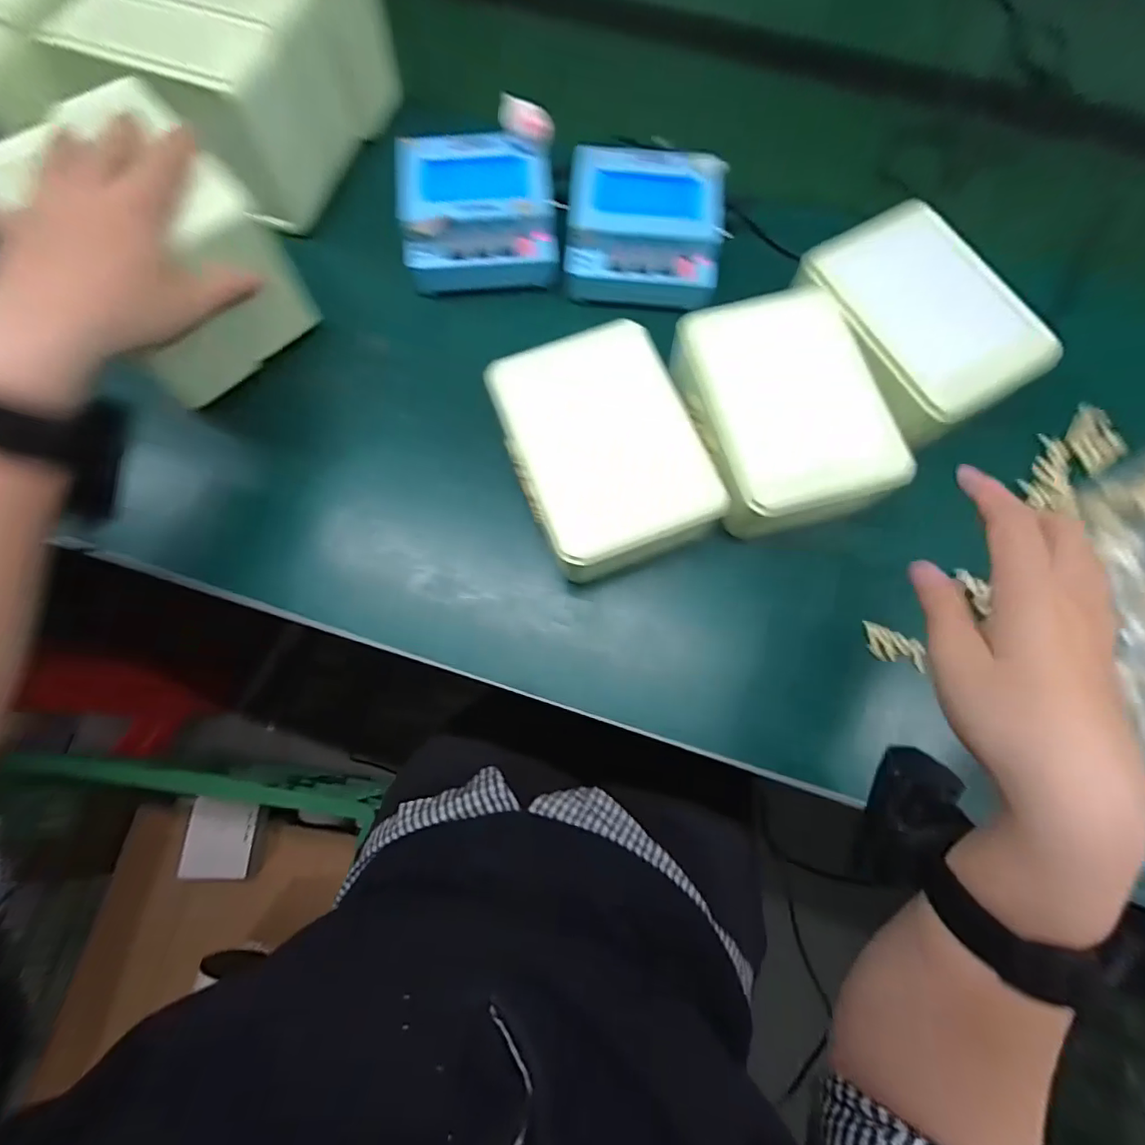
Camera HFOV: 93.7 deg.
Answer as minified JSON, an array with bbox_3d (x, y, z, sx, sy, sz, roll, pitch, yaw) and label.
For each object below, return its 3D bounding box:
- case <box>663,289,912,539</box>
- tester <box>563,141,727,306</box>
[{"bbox_3d":[0.132,-0.102,0.352,0.115,0.047,0.149,-14,74,-6],"label":"case"},{"bbox_3d":[0.052,-0.249,0.398,0.108,0.051,0.111,6,73,0],"label":"tester"}]

